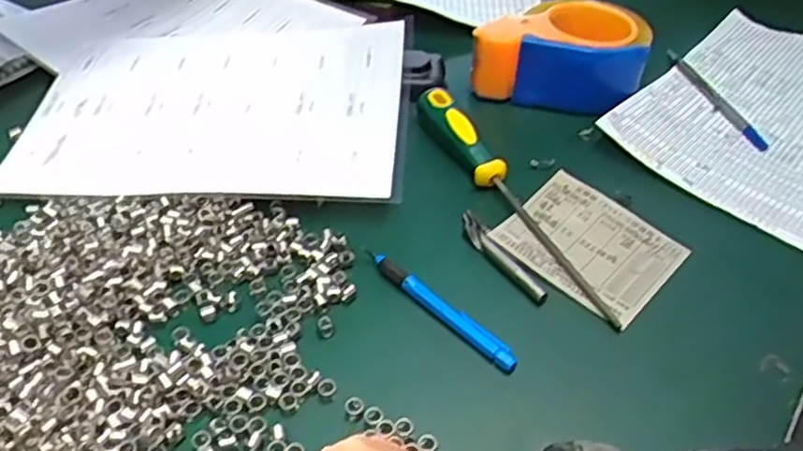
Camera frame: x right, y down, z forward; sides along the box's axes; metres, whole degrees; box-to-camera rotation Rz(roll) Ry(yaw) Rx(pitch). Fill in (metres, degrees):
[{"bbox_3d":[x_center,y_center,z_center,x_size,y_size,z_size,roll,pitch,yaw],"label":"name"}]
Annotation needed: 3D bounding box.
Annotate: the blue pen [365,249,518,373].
[{"bbox_3d":[0.024,0.049,0.448,0.010,0.009,0.120,-36,56,-29],"label":"blue pen"}]

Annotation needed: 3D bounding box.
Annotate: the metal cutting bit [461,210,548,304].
[{"bbox_3d":[0.065,0.019,0.481,0.014,0.006,0.087,-23,50,-21],"label":"metal cutting bit"}]

